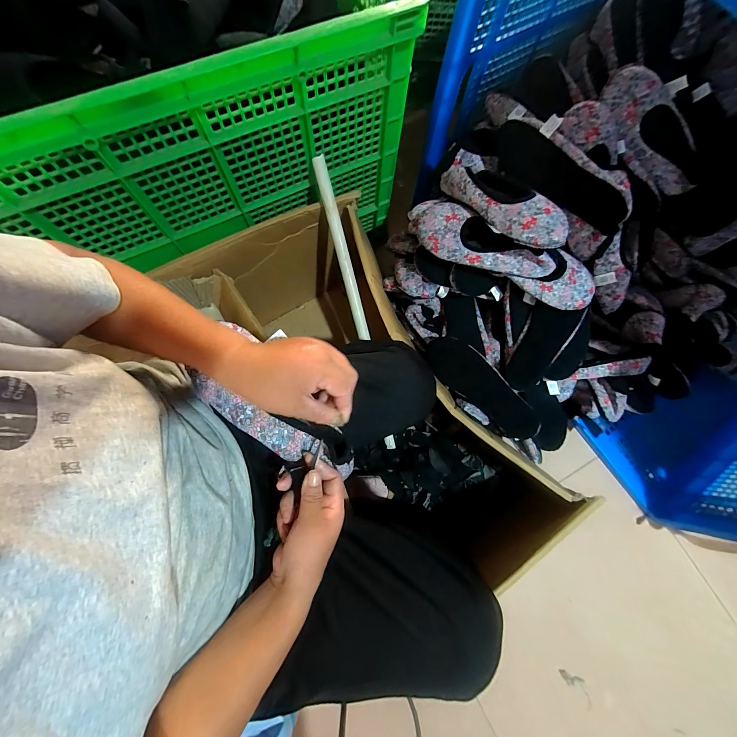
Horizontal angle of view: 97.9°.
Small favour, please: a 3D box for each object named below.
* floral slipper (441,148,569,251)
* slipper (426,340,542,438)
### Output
[{"bbox_3d":[0.227,-0.302,0.556,0.112,0.047,0.272,-26,60,-8],"label":"floral slipper"},{"bbox_3d":[0.228,0.038,0.652,0.083,0.049,0.256,-43,80,-12],"label":"slipper"}]

